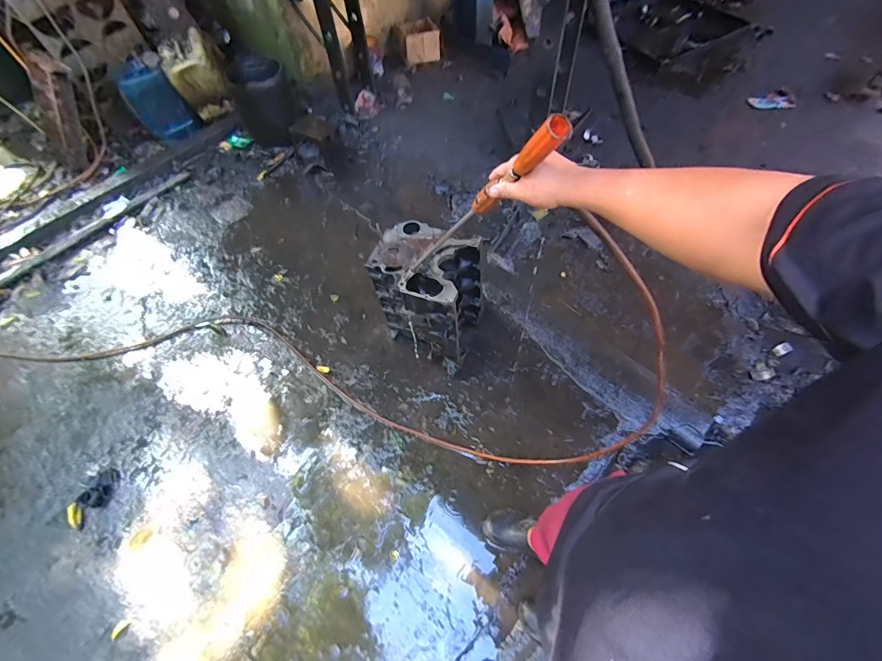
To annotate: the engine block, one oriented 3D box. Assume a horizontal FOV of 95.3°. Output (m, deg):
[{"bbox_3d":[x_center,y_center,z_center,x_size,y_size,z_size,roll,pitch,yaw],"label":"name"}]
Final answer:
[{"bbox_3d":[-0.044,-0.115,1.449,0.342,0.450,0.282,17,63,13],"label":"engine block"}]

